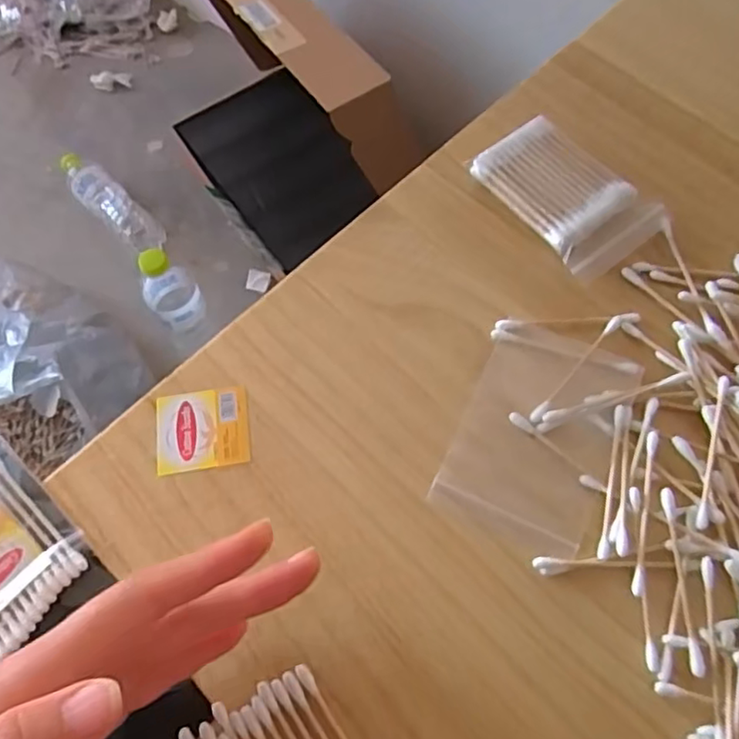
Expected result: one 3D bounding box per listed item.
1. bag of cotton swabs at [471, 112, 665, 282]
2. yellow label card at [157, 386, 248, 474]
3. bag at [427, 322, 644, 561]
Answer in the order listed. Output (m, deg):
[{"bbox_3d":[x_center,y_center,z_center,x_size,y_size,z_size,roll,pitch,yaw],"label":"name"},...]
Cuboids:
[{"bbox_3d":[0.105,-0.093,0.331,0.057,0.015,0.090,-35,71,-12],"label":"bag of cotton swabs"},{"bbox_3d":[-0.079,0.028,0.292,0.042,0.004,0.039,-9,67,-2],"label":"yellow label card"},{"bbox_3d":[0.077,0.029,0.285,0.068,0.004,0.101,24,70,11],"label":"bag"}]

